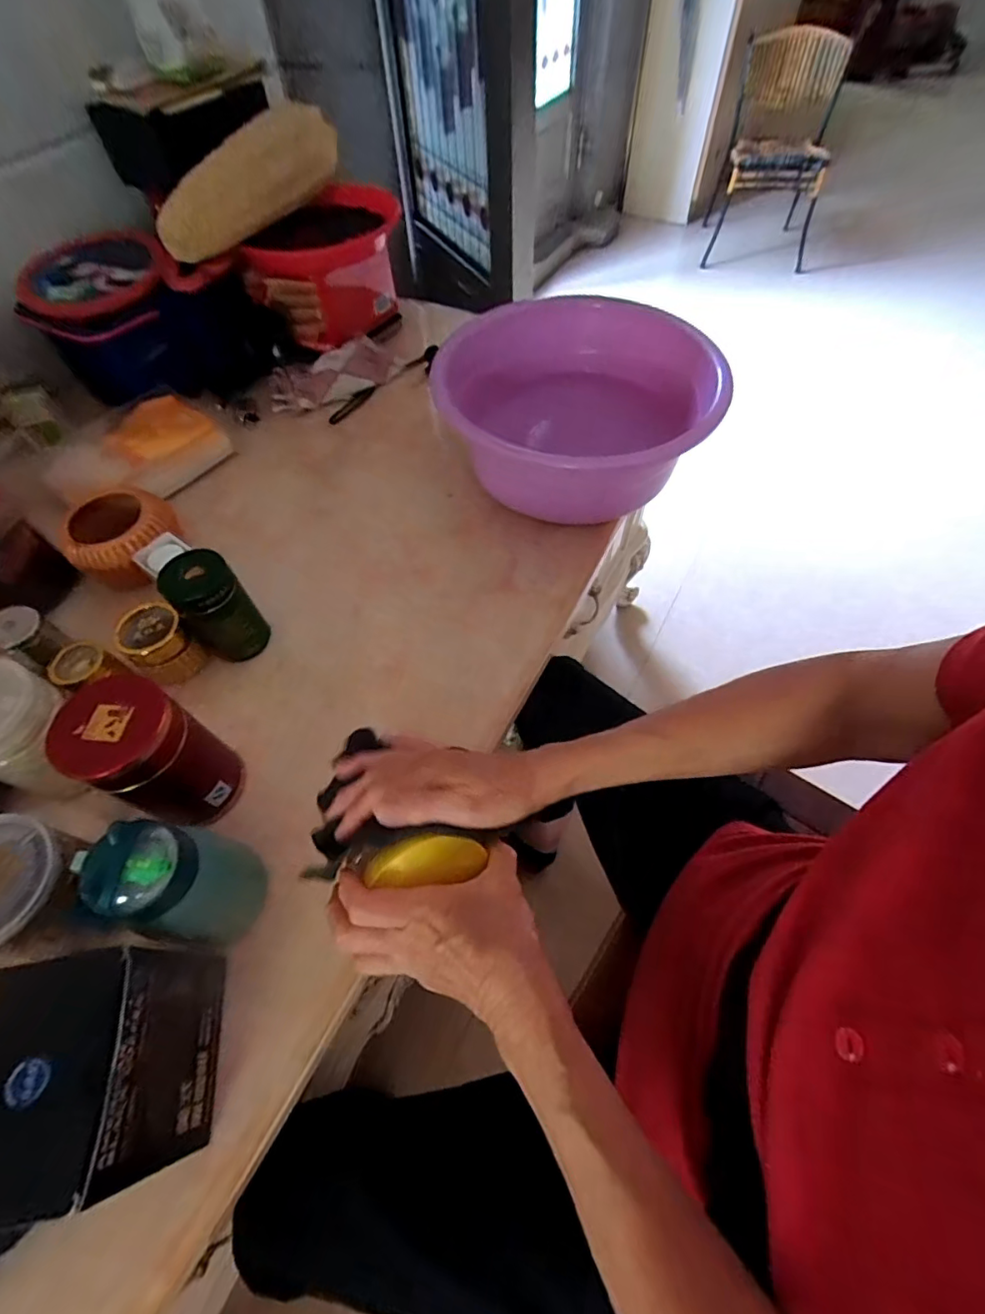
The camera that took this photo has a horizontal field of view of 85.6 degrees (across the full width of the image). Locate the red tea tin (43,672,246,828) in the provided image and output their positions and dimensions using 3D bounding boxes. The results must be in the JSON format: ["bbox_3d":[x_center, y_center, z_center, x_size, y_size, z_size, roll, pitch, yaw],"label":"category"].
[{"bbox_3d":[-0.269,0.081,0.432,0.071,0.135,0.078,-1,58,1],"label":"red tea tin"}]

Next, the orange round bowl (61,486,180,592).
[{"bbox_3d":[-0.418,-0.138,0.605,0.103,0.065,0.101,-1,58,1],"label":"orange round bowl"}]

